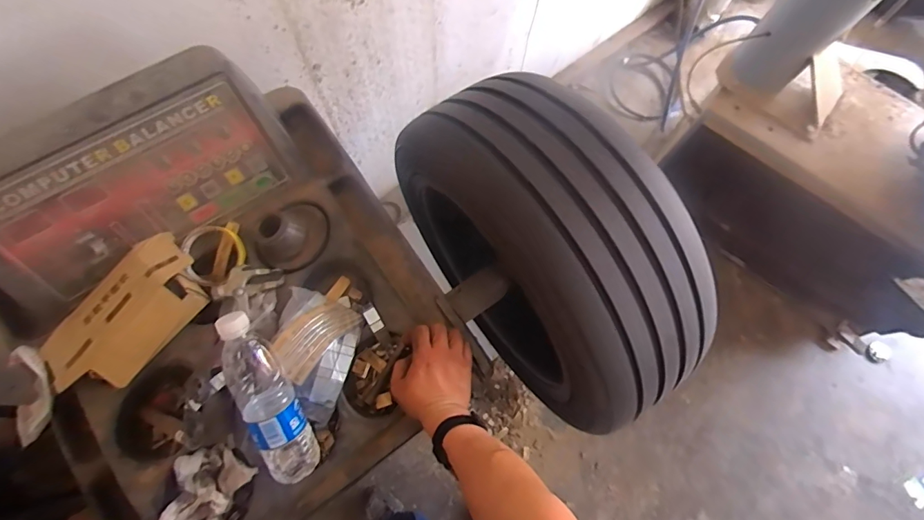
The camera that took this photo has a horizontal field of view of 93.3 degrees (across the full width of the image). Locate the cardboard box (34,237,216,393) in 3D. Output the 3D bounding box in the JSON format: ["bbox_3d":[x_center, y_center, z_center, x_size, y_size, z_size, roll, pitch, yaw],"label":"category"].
[{"bbox_3d":[-0.419,0.070,0.548,0.133,0.054,0.208,35,74,8],"label":"cardboard box"}]

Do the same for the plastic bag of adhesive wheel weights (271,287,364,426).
[{"bbox_3d":[-0.201,0.127,0.595,0.103,0.056,0.168,12,72,1],"label":"plastic bag of adhesive wheel weights"}]

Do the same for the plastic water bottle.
[{"bbox_3d":[-0.239,0.164,0.535,0.064,0.070,0.226,-17,109,-8],"label":"plastic water bottle"}]

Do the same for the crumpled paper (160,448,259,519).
[{"bbox_3d":[-0.323,0.286,0.543,0.077,0.053,0.103,35,74,8],"label":"crumpled paper"}]

